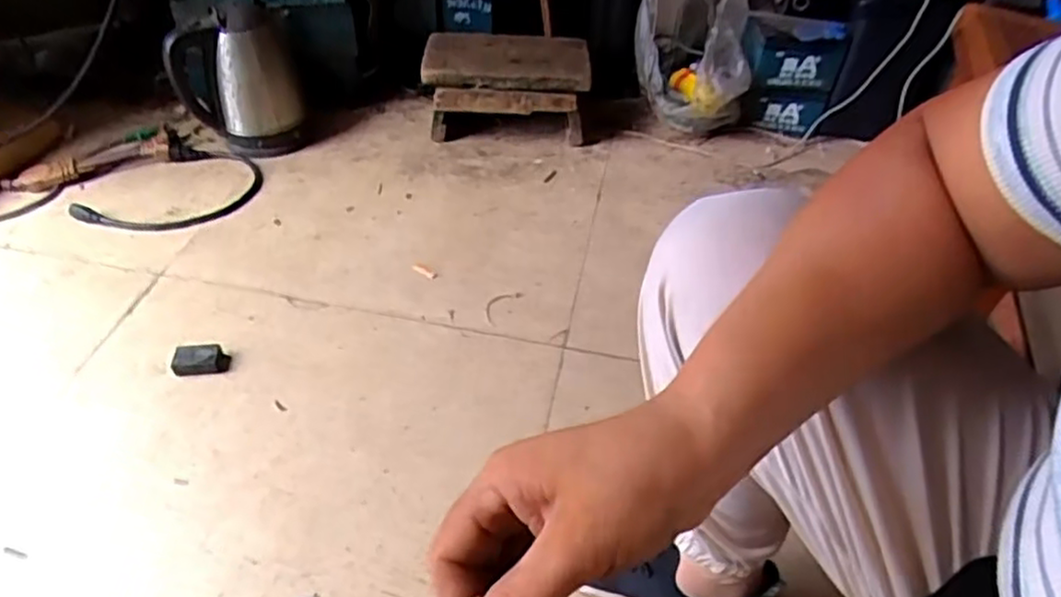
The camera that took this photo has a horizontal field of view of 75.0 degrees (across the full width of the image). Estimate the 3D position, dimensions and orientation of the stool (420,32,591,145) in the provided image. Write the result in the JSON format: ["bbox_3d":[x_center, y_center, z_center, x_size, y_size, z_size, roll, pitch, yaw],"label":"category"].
[{"bbox_3d":[-0.042,-0.370,1.260,0.288,0.165,0.122,4,45,1],"label":"stool"}]

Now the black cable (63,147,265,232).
[{"bbox_3d":[-0.579,-0.185,1.141,0.255,0.024,0.214,6,45,3],"label":"black cable"}]

